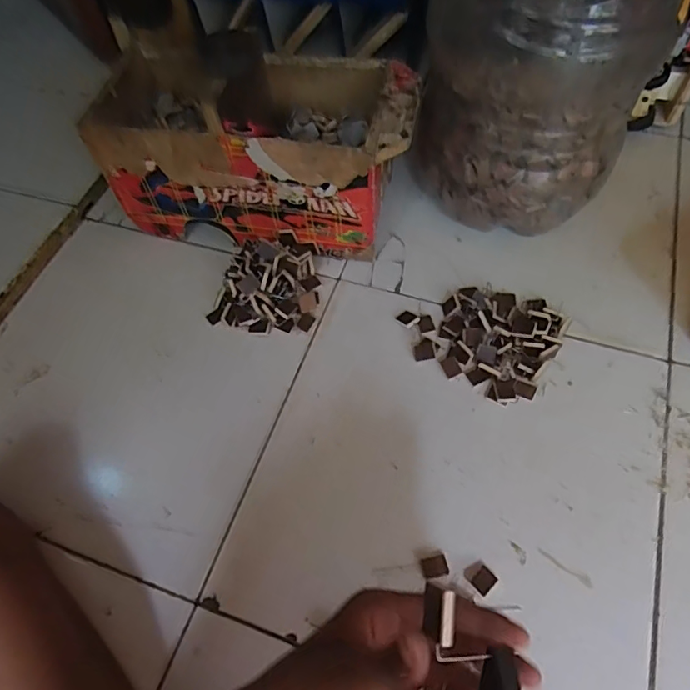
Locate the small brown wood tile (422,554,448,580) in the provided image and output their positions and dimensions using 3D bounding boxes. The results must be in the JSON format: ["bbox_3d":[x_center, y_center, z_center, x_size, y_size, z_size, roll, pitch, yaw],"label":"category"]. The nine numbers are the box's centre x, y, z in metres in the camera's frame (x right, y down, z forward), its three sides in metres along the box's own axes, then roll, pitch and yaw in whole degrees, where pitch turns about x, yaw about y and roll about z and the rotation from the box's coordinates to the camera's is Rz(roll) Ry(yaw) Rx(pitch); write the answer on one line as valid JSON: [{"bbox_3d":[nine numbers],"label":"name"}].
[{"bbox_3d":[0.085,0.209,0.487,0.023,0.005,0.019,-16,60,-5],"label":"small brown wood tile"}]

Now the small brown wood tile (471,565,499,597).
[{"bbox_3d":[0.128,0.217,0.478,0.022,0.007,0.018,-39,65,-17],"label":"small brown wood tile"}]

